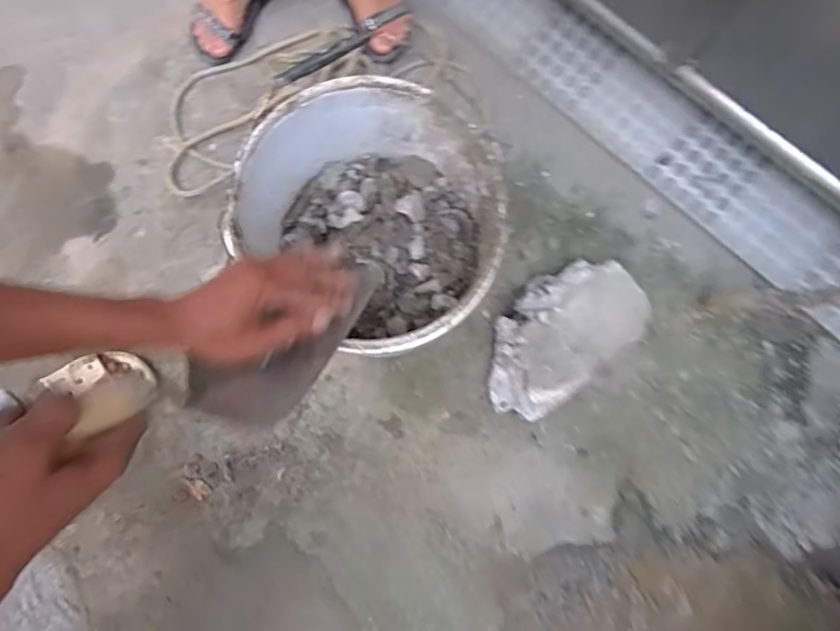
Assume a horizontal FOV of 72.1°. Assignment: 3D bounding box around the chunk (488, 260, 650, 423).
[{"bbox_3d":[0.211,0.031,0.891,0.264,0.105,0.158,-39,84,-6],"label":"chunk"}]

